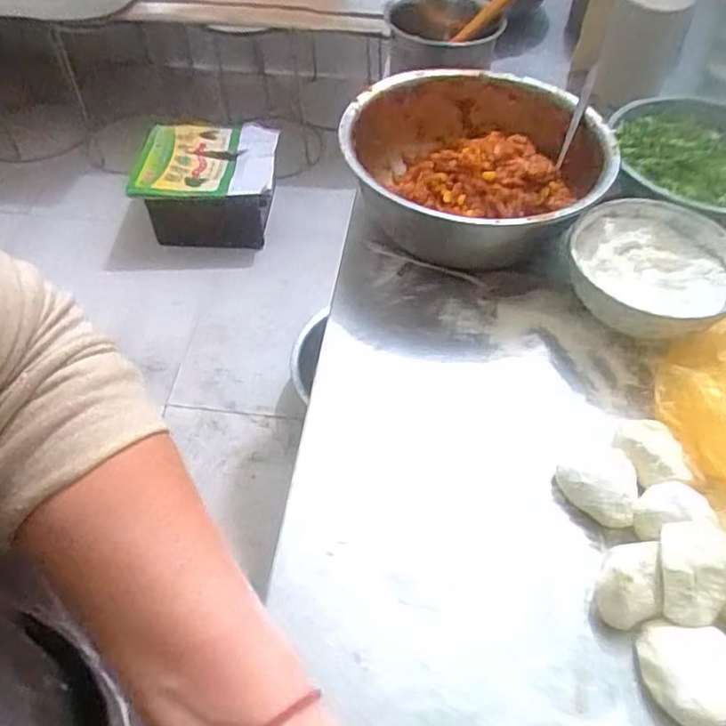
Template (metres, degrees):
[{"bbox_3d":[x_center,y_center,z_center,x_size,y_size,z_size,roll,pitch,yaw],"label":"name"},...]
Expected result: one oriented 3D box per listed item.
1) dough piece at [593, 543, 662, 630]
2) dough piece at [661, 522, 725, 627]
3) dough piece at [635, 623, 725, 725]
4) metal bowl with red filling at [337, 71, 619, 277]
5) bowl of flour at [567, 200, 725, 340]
[{"bbox_3d":[0.166,0.137,0.415,0.036,0.037,0.052,10,53,8],"label":"dough piece"},{"bbox_3d":[0.206,0.128,0.404,0.046,0.027,0.056,8,53,7],"label":"dough piece"},{"bbox_3d":[0.190,0.182,0.383,0.056,0.024,0.053,5,52,5],"label":"dough piece"},{"bbox_3d":[0.104,-0.184,0.636,0.231,0.089,0.229,0,52,0],"label":"metal bowl with red filling"},{"bbox_3d":[0.248,-0.080,0.569,0.136,0.056,0.145,0,52,0],"label":"bowl of flour"}]

